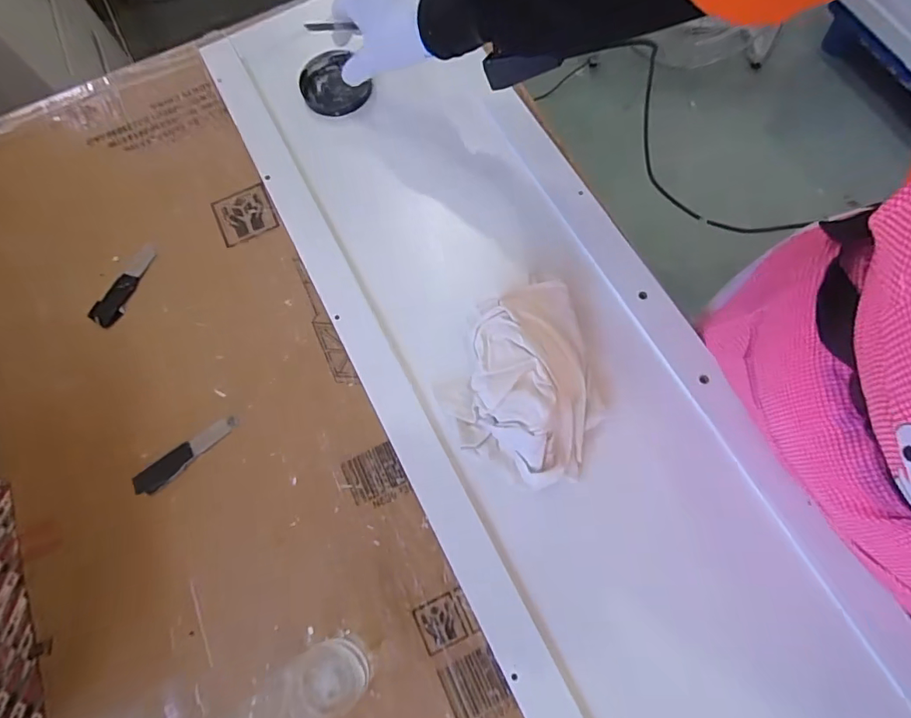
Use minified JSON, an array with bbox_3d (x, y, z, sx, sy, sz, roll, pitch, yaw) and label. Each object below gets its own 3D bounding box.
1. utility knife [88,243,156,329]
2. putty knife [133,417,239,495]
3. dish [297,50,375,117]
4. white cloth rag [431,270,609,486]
[{"bbox_3d":[-0.349,-0.079,0.530,0.029,0.004,0.098,24,74,8],"label":"utility knife"},{"bbox_3d":[-0.256,0.089,0.474,0.104,0.004,0.024,-40,76,-11],"label":"putty knife"},{"bbox_3d":[-0.141,-0.320,0.576,0.075,0.016,0.085,-19,73,-5],"label":"dish"},{"bbox_3d":[0.057,0.021,0.444,0.136,0.046,0.172,-13,72,-3],"label":"white cloth rag"}]

